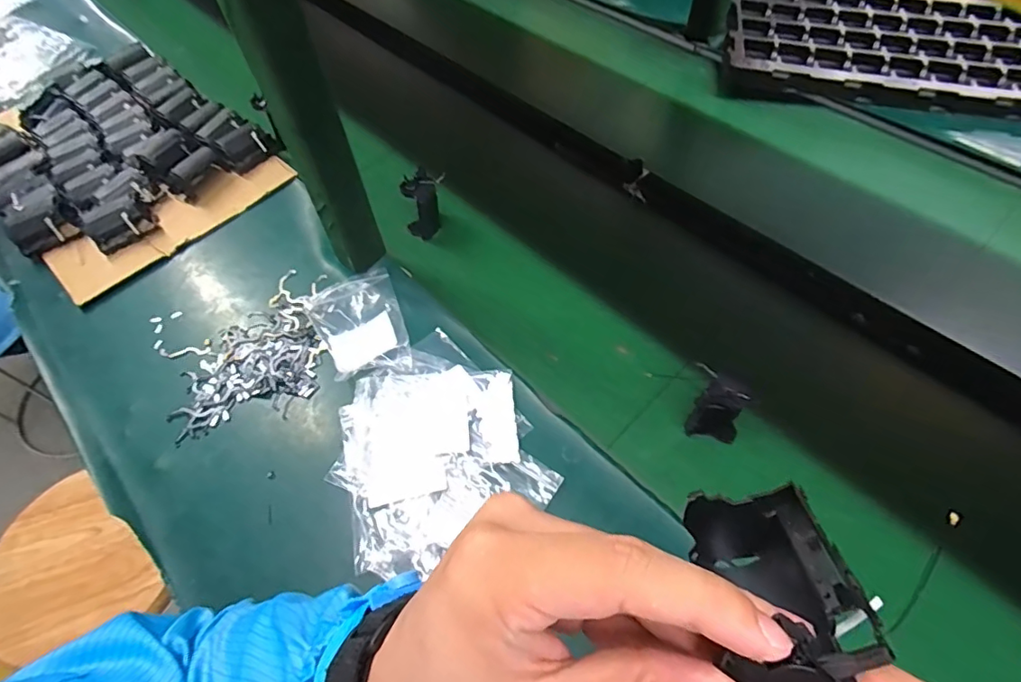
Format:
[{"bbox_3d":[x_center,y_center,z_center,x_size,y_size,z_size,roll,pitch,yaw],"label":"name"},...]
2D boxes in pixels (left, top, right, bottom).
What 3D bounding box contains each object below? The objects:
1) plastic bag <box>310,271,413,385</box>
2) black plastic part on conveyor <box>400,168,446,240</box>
[{"bbox_3d":[-0.160,-0.019,0.550,0.089,0.025,0.124,-20,58,-10],"label":"plastic bag"},{"bbox_3d":[-0.105,-0.165,0.633,0.040,0.082,0.052,10,58,9],"label":"black plastic part on conveyor"}]

